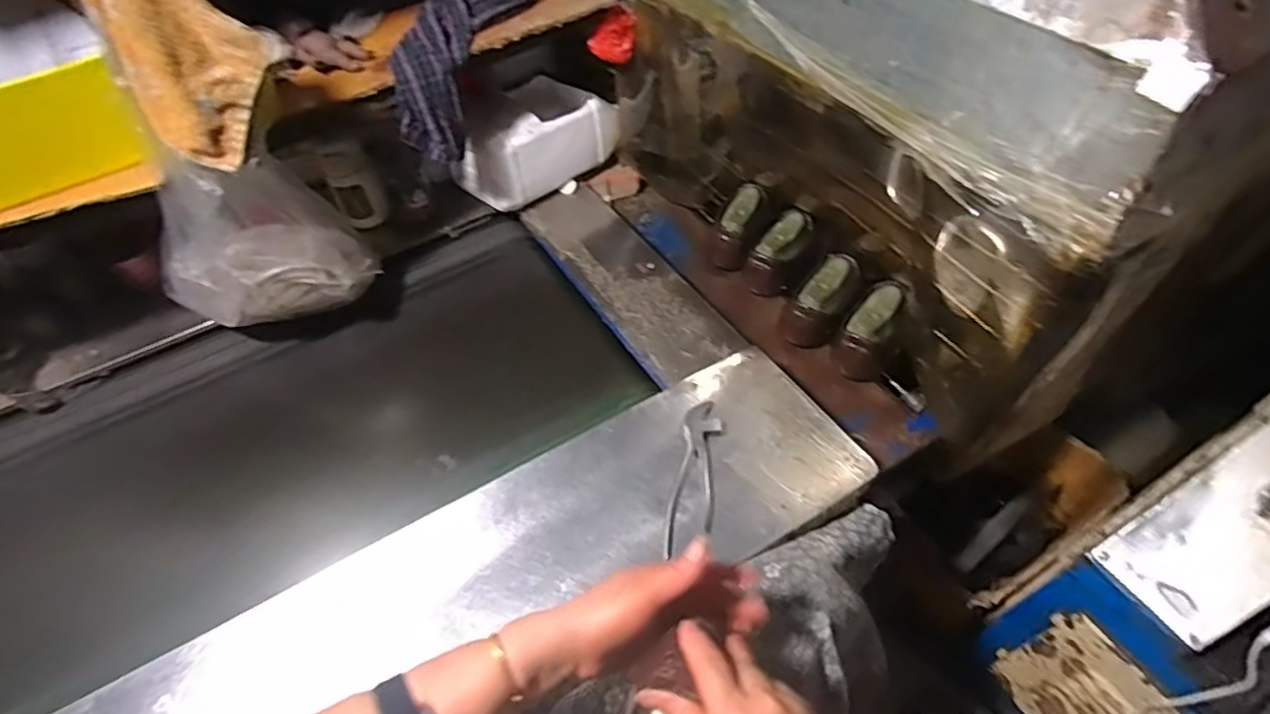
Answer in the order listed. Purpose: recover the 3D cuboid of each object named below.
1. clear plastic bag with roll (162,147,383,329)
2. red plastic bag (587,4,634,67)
[{"bbox_3d":[-0.493,-0.152,0.802,0.236,0.251,0.143,13,54,14],"label":"clear plastic bag with roll"},{"bbox_3d":[-0.031,-0.455,0.905,0.045,0.060,0.060,30,60,25],"label":"red plastic bag"}]

